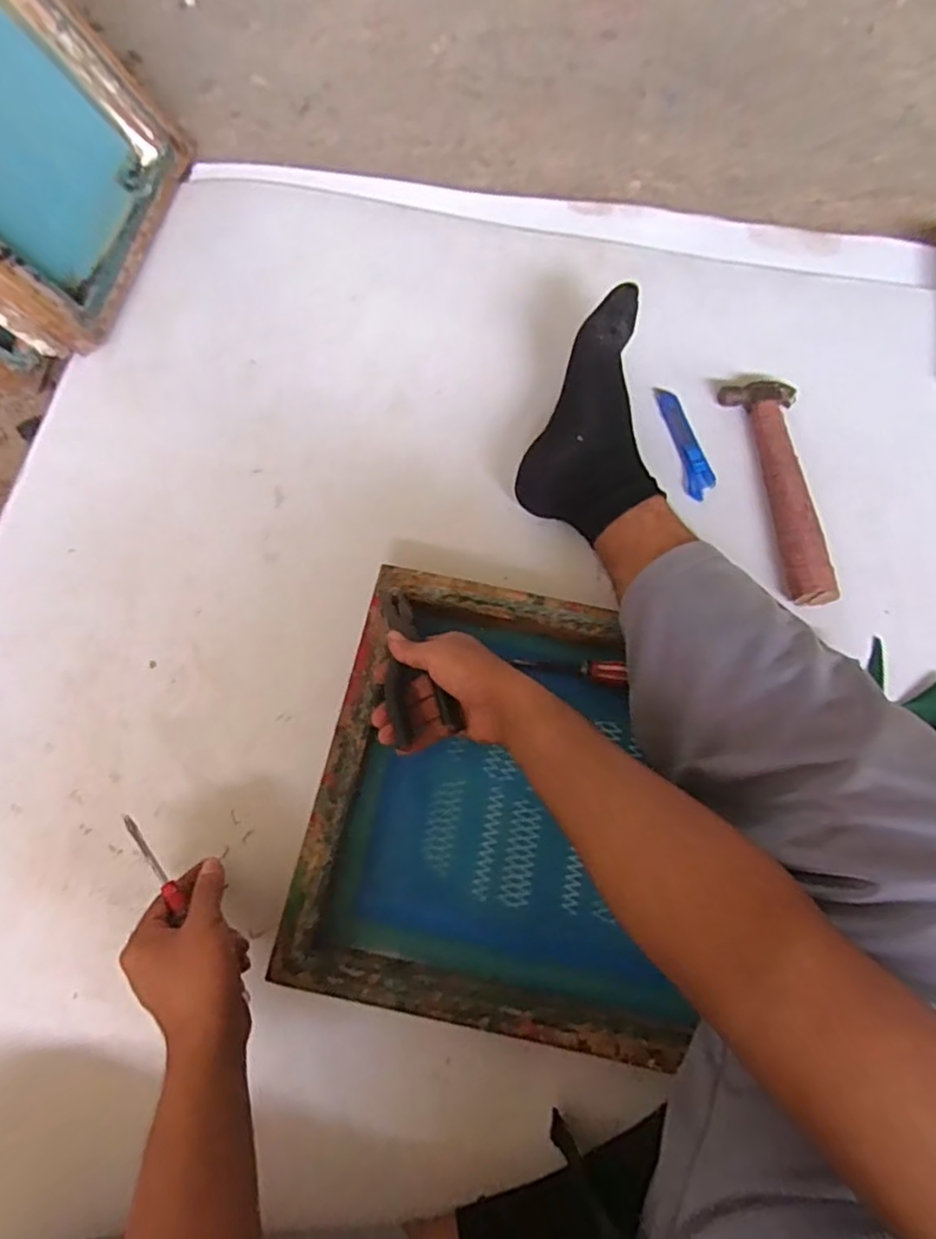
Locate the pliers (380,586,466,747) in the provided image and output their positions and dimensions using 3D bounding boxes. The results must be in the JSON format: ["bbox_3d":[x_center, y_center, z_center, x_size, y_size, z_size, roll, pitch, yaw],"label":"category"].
[{"bbox_3d":[-0.050,0.033,0.560,0.050,0.016,0.145,-15,63,-5],"label":"pliers"}]

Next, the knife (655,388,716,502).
[{"bbox_3d":[0.239,-0.196,0.703,0.031,0.013,0.137,-13,73,-5],"label":"knife"}]

